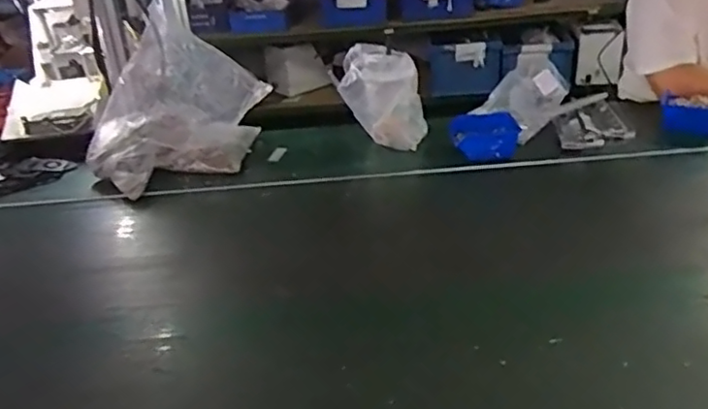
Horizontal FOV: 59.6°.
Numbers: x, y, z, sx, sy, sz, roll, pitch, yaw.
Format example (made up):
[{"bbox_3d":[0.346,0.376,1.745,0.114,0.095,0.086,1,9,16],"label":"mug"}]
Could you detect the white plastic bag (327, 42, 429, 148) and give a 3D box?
[{"bbox_3d":[0.058,-0.224,1.343,0.194,0.203,0.107,-2,30,4],"label":"white plastic bag"}]

